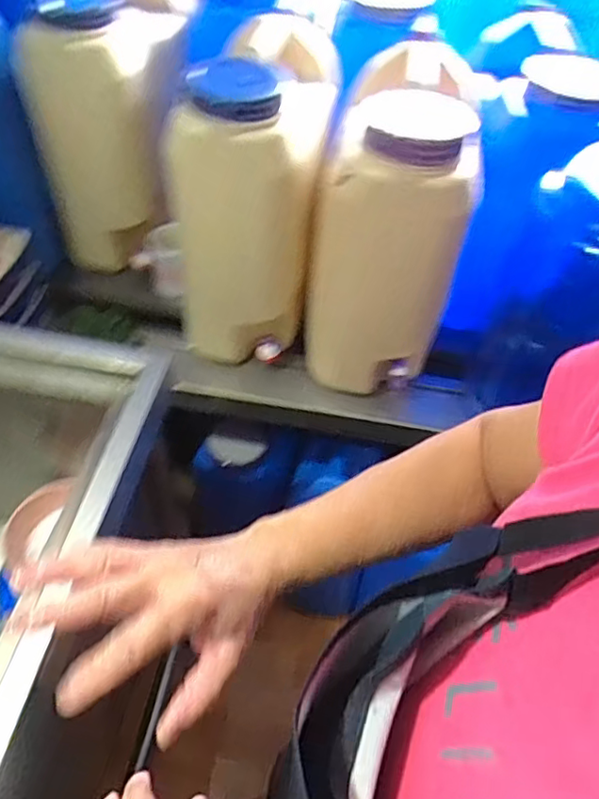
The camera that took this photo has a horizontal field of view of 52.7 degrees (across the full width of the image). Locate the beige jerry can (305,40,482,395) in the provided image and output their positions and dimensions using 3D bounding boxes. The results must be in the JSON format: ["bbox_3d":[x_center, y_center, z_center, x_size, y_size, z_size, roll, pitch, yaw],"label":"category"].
[{"bbox_3d":[0.114,-0.243,0.856,0.185,0.398,0.283,8,51,2],"label":"beige jerry can"}]

